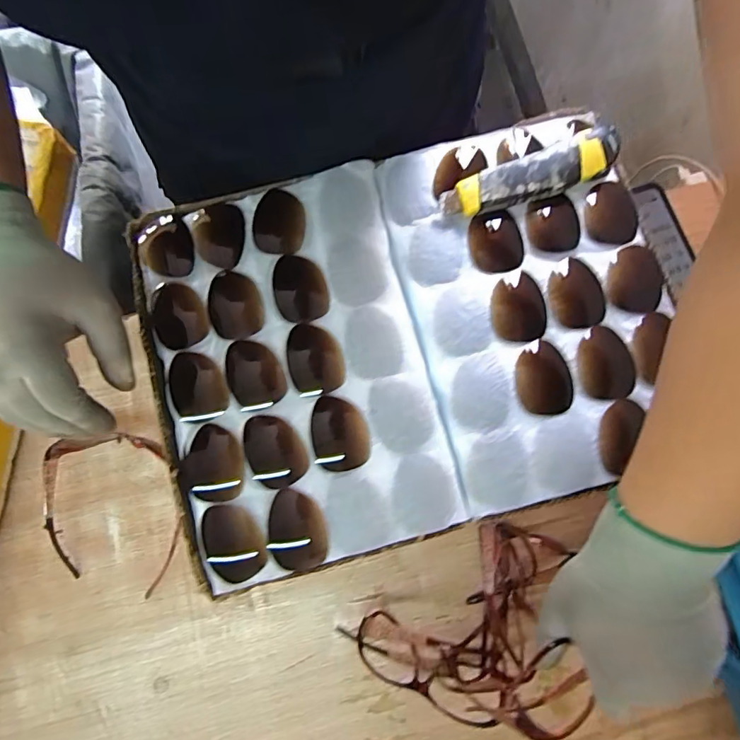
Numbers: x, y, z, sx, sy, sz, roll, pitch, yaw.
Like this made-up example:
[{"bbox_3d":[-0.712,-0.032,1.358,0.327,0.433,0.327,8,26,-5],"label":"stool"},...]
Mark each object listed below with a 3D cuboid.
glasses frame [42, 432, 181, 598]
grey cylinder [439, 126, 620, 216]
[{"bbox_3d":[-0.254,0.138,0.476,0.144,0.040,0.147,11,79,3],"label":"glasses frame"},{"bbox_3d":[0.134,-0.160,0.407,0.150,0.025,0.040,-24,79,-3],"label":"grey cylinder"}]

